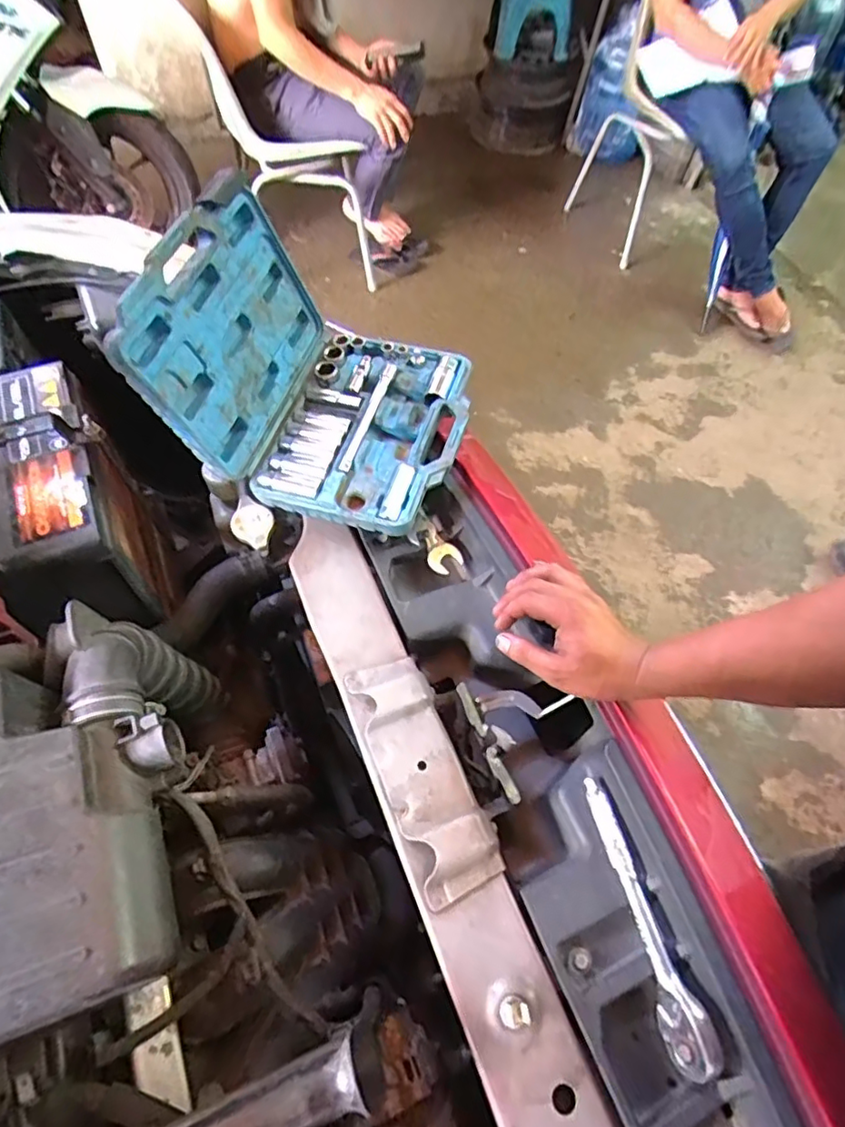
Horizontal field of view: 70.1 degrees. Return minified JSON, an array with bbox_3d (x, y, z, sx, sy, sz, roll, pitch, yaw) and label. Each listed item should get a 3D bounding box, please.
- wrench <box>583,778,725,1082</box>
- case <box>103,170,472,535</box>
[{"bbox_3d":[0.162,0.263,0.452,0.031,0.025,0.192,-14,61,-11],"label":"wrench"},{"bbox_3d":[-0.092,-0.198,0.598,0.273,0.184,0.247,17,60,8],"label":"case"}]

